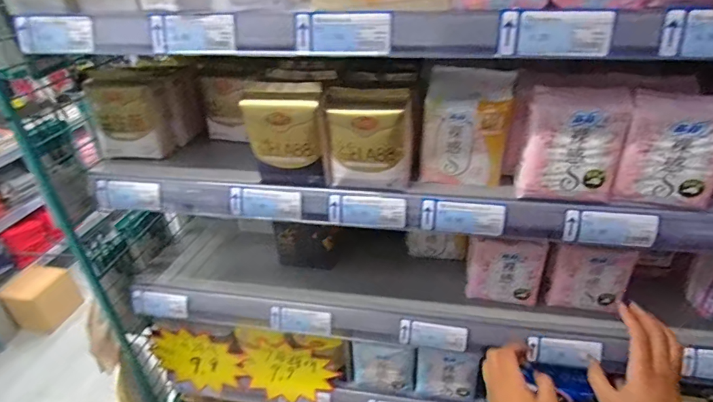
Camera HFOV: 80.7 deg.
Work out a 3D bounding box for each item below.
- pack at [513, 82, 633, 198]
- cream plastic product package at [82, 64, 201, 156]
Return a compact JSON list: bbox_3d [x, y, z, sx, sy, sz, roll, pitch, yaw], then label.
[{"bbox_3d":[0.229,-0.060,0.446,0.093,0.110,0.035,7,33,8],"label":"pack"},{"bbox_3d":[-0.301,-0.136,0.605,0.101,0.112,0.114,8,34,11],"label":"cream plastic product package"}]

